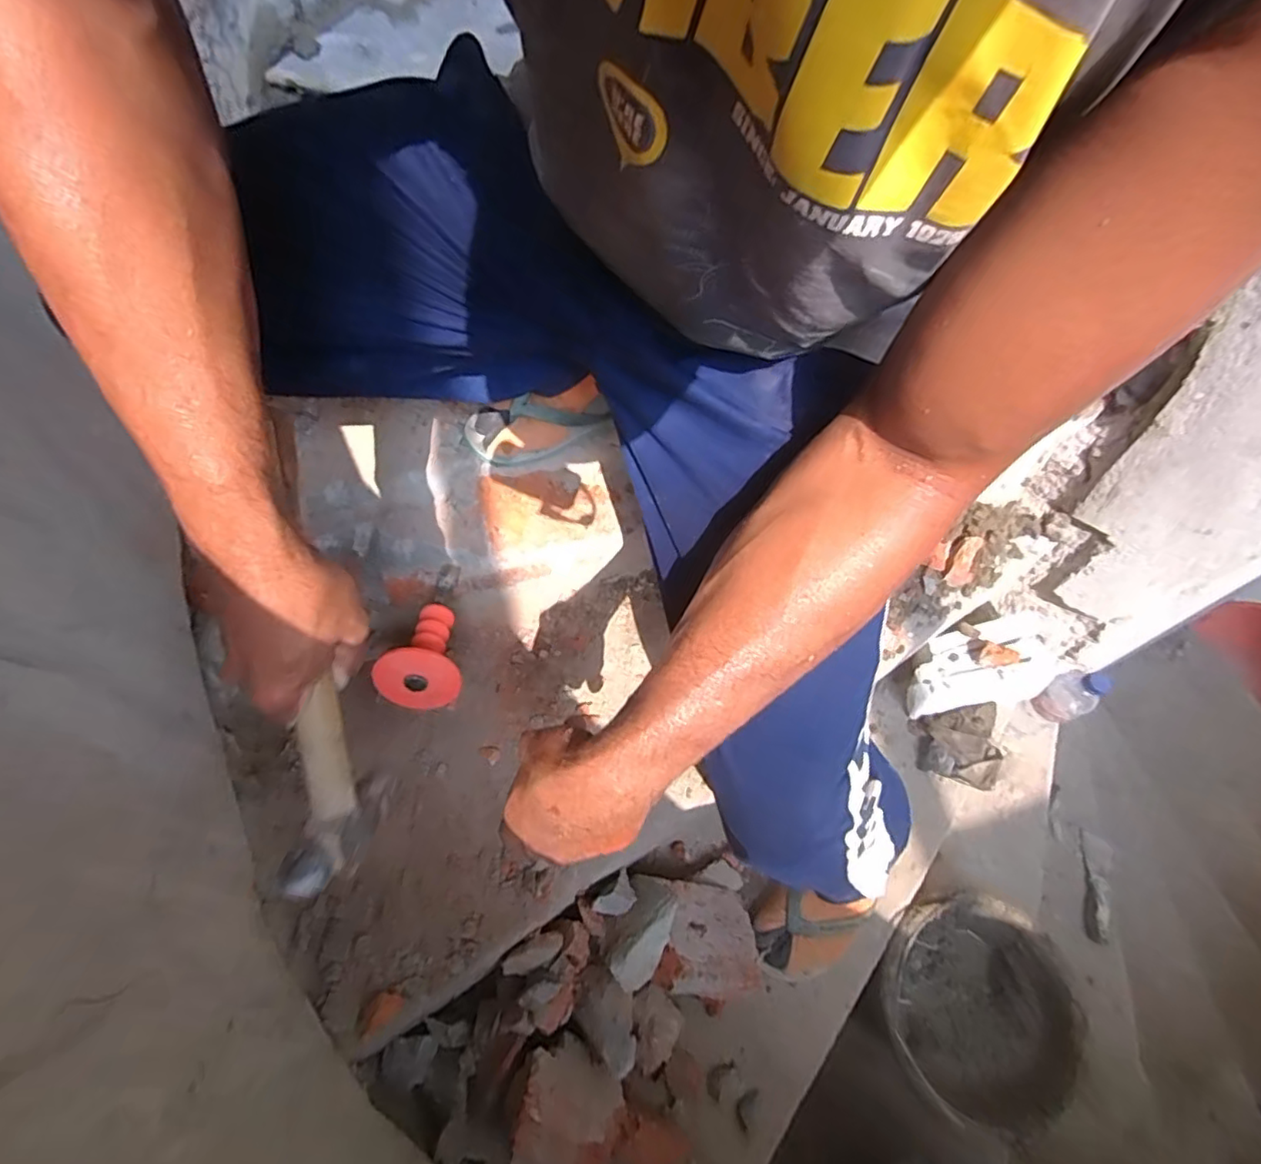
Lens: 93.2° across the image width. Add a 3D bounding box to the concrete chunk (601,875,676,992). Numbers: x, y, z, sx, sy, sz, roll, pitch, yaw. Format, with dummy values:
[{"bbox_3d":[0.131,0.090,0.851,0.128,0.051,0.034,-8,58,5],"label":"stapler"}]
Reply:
[{"bbox_3d":[0.010,0.380,0.656,0.066,0.071,0.111,25,61,15],"label":"concrete chunk"}]

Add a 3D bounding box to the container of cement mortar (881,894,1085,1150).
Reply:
[{"bbox_3d":[0.428,0.537,0.769,0.224,0.132,0.238,0,57,0],"label":"container of cement mortar"}]

